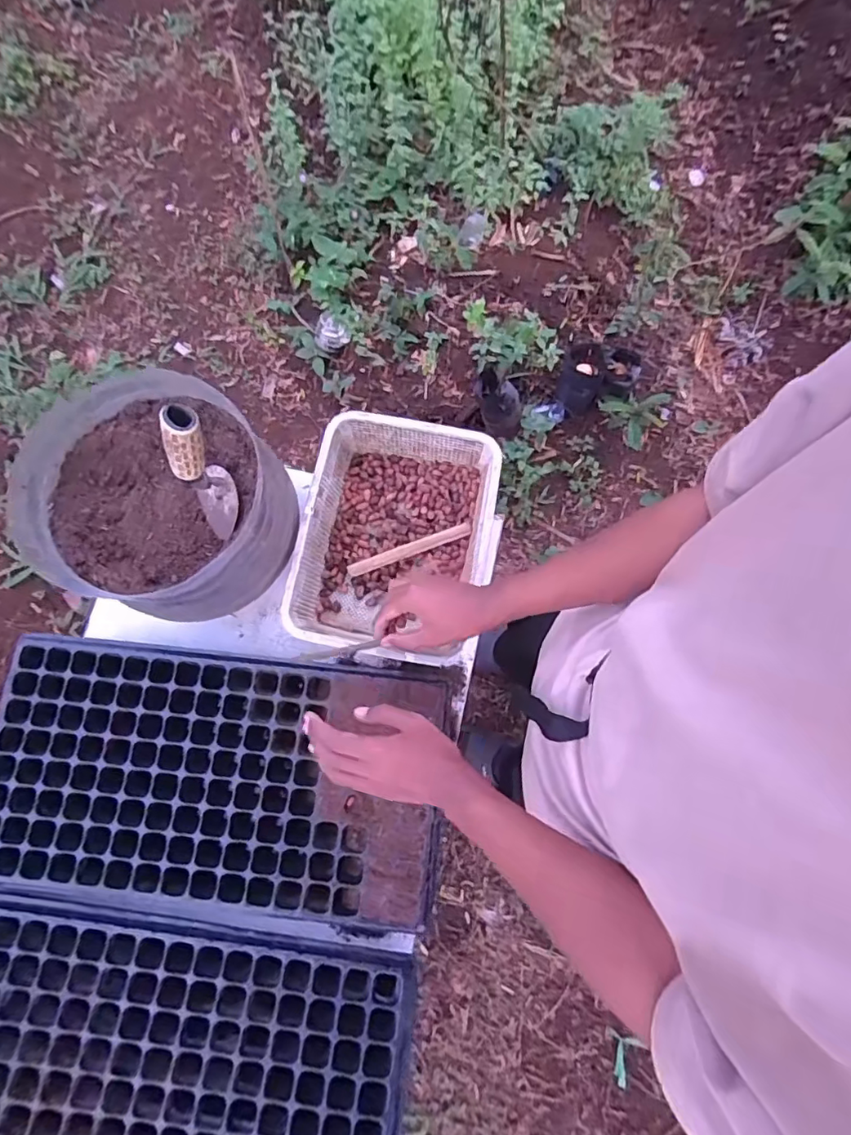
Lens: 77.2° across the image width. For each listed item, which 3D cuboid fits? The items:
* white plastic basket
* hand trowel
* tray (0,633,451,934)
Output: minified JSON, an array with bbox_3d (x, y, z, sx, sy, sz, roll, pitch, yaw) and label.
[{"bbox_3d":[-0.038,-0.035,0.667,0.217,0.084,0.282,11,78,1],"label":"white plastic basket"},{"bbox_3d":[-0.211,-0.086,0.504,0.059,0.159,0.060,-39,81,-7],"label":"hand trowel"},{"bbox_3d":[-0.244,0.236,0.616,0.511,0.034,0.277,8,78,0],"label":"tray"}]

